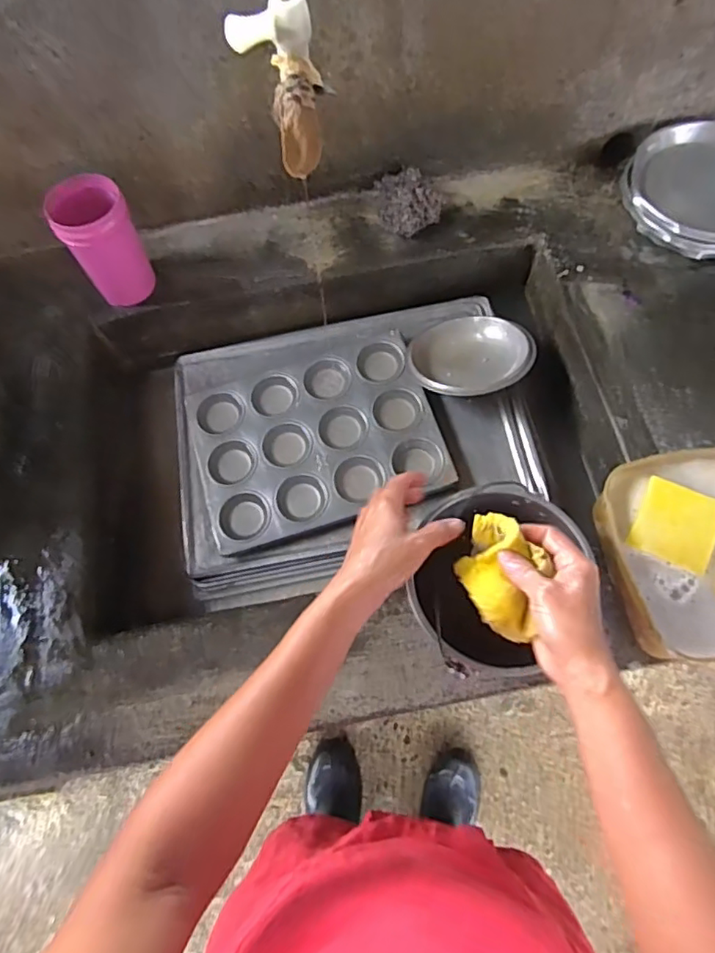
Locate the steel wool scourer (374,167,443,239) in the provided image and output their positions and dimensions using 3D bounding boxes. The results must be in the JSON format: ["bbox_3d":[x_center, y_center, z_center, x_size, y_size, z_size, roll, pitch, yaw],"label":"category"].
[{"bbox_3d":[0.074,-0.380,0.803,0.089,0.049,0.092,-1,68,2],"label":"steel wool scourer"}]

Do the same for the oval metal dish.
[{"bbox_3d":[0.152,-0.160,0.773,0.162,0.041,0.144,-2,58,14],"label":"oval metal dish"}]

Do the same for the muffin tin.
[{"bbox_3d":[-0.057,-0.053,0.776,0.315,0.033,0.242,-15,68,-3],"label":"muffin tin"}]

